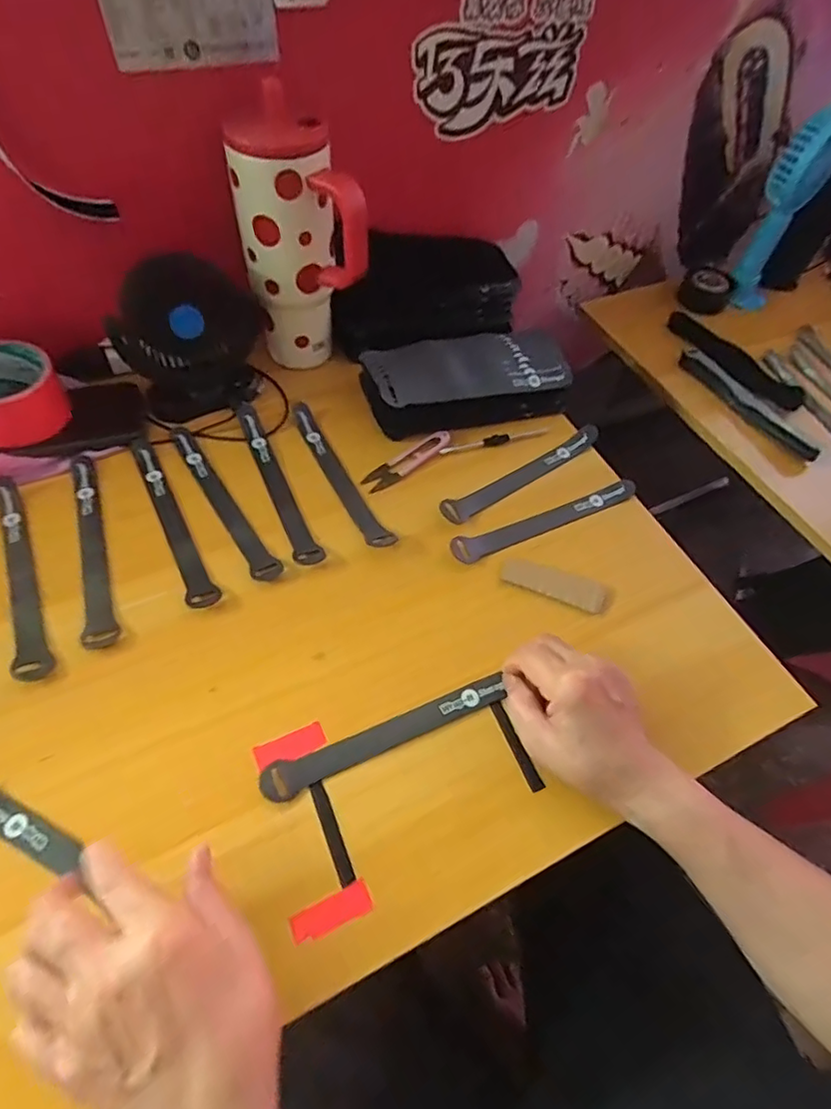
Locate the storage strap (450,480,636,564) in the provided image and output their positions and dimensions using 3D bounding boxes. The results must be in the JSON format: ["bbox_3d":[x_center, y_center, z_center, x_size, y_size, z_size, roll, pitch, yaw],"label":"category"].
[{"bbox_3d":[0.121,-0.034,0.513,0.194,0.009,0.024,-21,61,-17],"label":"storage strap"}]

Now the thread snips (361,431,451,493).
[{"bbox_3d":[-0.006,-0.090,0.543,0.100,0.011,0.025,-33,65,-23],"label":"thread snips"}]

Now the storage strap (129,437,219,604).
[{"bbox_3d":[-0.214,-0.033,0.490,0.024,0.006,0.197,-25,63,-19],"label":"storage strap"}]

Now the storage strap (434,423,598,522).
[{"bbox_3d":[0.105,-0.078,0.543,0.191,0.010,0.026,-30,64,-21],"label":"storage strap"}]

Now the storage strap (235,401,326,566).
[{"bbox_3d":[-0.129,-0.070,0.521,0.022,0.010,0.200,-19,61,-16],"label":"storage strap"}]

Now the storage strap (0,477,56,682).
[{"bbox_3d":[-0.311,0.014,0.445,0.023,0.014,0.188,-20,61,-17],"label":"storage strap"}]

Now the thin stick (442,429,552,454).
[{"bbox_3d":[0.080,-0.114,0.567,0.113,0.004,0.009,-11,59,-12],"label":"thin stick"}]

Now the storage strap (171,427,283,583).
[{"bbox_3d":[-0.170,-0.050,0.503,0.023,0.005,0.194,-27,63,-20],"label":"storage strap"}]

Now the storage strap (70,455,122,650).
[{"bbox_3d":[-0.270,-0.009,0.470,0.025,0.006,0.196,-18,61,-16],"label":"storage strap"}]

